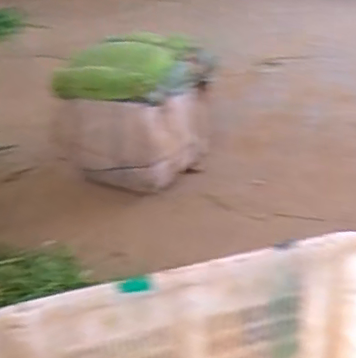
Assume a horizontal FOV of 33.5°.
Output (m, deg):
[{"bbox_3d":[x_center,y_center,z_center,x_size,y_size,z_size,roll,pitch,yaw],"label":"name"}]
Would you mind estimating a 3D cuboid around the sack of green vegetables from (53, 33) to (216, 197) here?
[{"bbox_3d":[-0.112,-0.203,1.789,0.349,0.384,0.364,10,34,22],"label":"sack of green vegetables"}]

